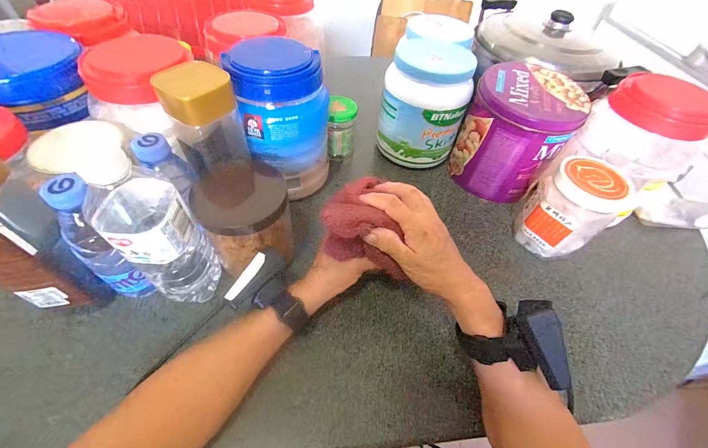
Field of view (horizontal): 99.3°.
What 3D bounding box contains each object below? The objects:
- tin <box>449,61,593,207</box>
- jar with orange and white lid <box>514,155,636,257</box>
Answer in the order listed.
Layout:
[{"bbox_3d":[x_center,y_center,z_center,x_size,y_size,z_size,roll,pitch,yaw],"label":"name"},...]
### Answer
[{"bbox_3d":[0.248,-0.140,0.485,0.142,0.158,0.144,25,54,14],"label":"tin"},{"bbox_3d":[0.305,-0.025,0.423,0.108,0.129,0.096,-33,61,-27],"label":"jar with orange and white lid"}]

